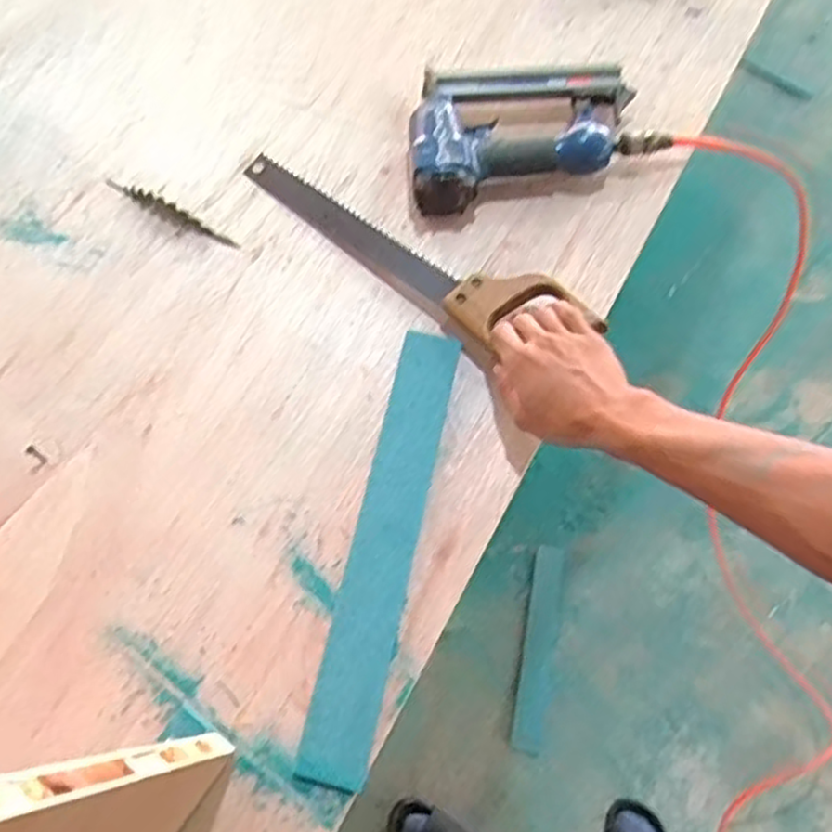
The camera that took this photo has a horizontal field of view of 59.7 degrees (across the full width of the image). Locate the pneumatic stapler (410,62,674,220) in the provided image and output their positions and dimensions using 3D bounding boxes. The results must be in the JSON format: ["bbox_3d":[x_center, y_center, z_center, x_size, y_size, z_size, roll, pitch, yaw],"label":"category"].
[{"bbox_3d":[0.107,-0.298,0.728,0.245,0.054,0.155,-13,68,-5],"label":"pneumatic stapler"}]

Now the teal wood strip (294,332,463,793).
[{"bbox_3d":[-0.023,0.096,0.588,0.051,0.009,0.366,11,68,5],"label":"teal wood strip"}]

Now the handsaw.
[{"bbox_3d":[-0.014,-0.154,0.677,0.365,0.028,0.073,32,71,20],"label":"handsaw"}]

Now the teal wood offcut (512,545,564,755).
[{"bbox_3d":[0.225,0.414,1.317,0.053,0.020,0.355,10,67,4],"label":"teal wood offcut"}]

